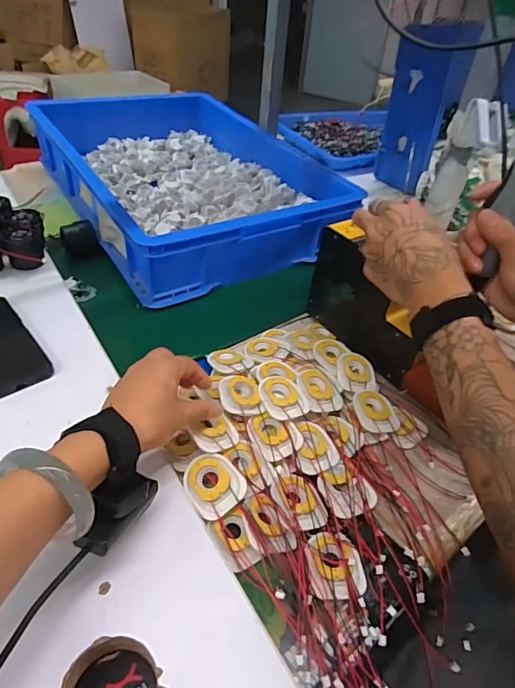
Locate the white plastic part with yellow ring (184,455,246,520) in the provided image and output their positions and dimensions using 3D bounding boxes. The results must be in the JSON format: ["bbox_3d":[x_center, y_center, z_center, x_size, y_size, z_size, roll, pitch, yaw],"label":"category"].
[{"bbox_3d":[-0.042,0.128,0.425,0.049,0.007,0.059,-34,60,-20],"label":"white plastic part with yellow ring"}]

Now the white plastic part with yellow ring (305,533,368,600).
[{"bbox_3d":[0.067,0.188,0.393,0.049,0.008,0.055,-3,41,-11],"label":"white plastic part with yellow ring"}]

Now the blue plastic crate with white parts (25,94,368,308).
[{"bbox_3d":[-0.139,-0.323,0.884,0.411,0.126,0.581,-20,47,-27],"label":"blue plastic crate with white parts"}]

